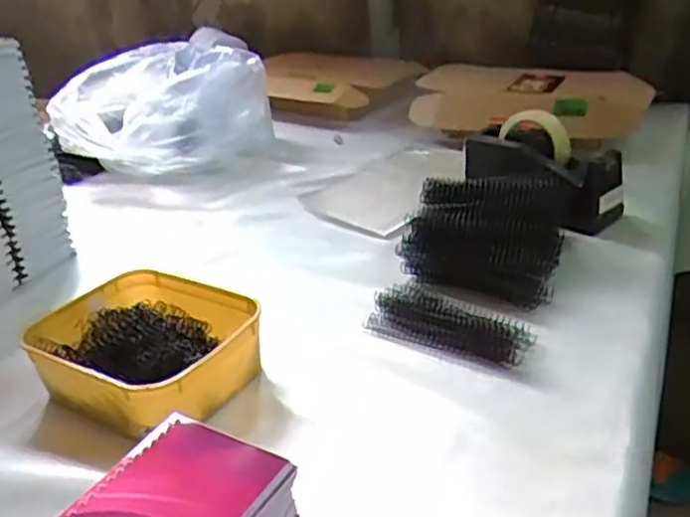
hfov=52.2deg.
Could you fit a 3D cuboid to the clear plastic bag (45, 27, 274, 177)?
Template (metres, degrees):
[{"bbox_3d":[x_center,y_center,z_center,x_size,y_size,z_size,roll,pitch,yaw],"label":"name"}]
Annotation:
[{"bbox_3d":[-0.302,-0.246,1.182,0.331,0.173,0.226,2,28,16],"label":"clear plastic bag"}]

